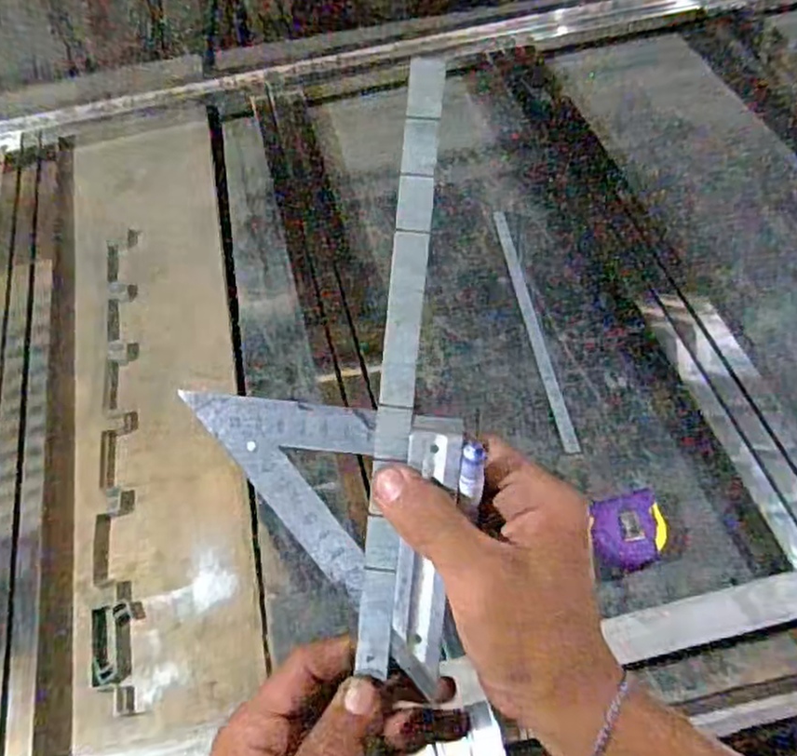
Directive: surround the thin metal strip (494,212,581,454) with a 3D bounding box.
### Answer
[{"bbox_3d":[0.166,-0.072,0.882,0.017,0.008,0.380,-3,54,-7],"label":"thin metal strip"}]

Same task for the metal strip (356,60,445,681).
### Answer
[{"bbox_3d":[0.001,-0.002,0.310,0.017,0.004,0.262,6,93,8],"label":"metal strip"}]

